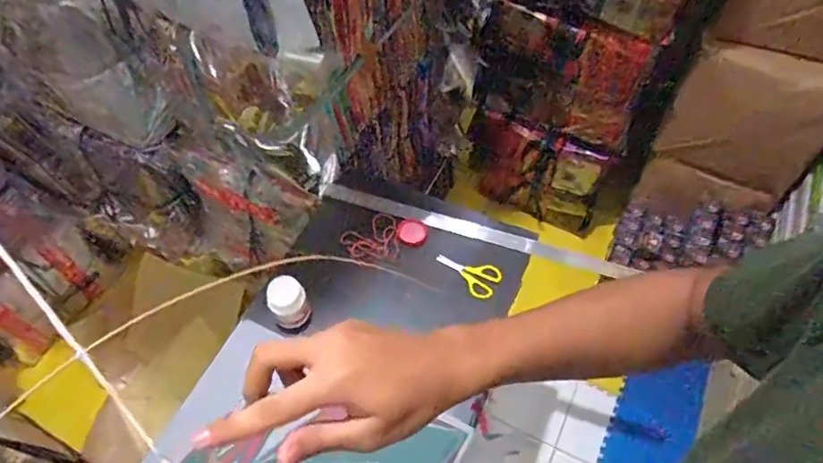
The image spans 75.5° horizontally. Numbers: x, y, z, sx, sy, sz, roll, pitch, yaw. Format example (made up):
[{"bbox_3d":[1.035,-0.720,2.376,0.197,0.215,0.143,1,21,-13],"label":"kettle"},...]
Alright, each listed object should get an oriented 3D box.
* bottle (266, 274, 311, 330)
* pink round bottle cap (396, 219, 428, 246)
[{"bbox_3d":[-0.194,0.117,0.853,0.061,0.081,0.060,-26,59,-15],"label":"bottle"},{"bbox_3d":[0.001,0.000,0.966,0.056,0.011,0.056,-1,56,1],"label":"pink round bottle cap"}]

